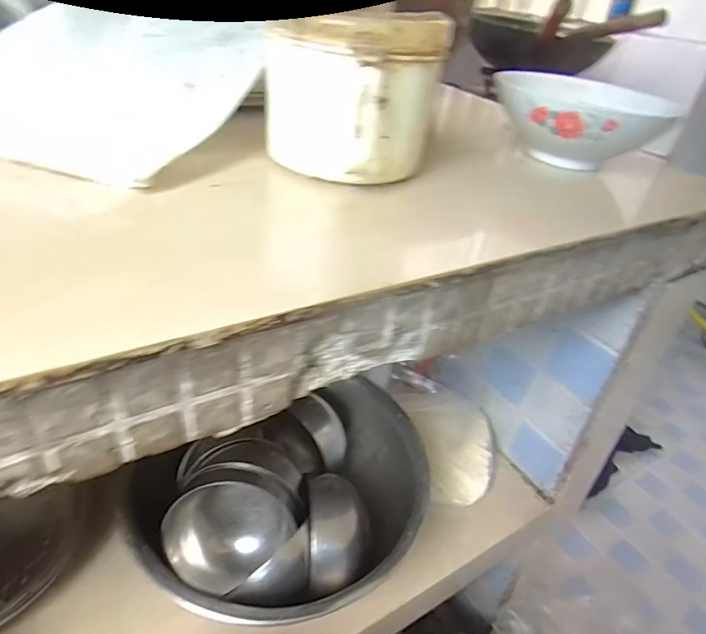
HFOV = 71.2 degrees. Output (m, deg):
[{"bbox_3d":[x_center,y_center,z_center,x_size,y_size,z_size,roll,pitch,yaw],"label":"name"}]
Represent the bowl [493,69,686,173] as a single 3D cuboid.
[{"bbox_3d":[0.189,-0.166,0.424,0.126,0.058,0.122,5,34,-4],"label":"bowl"}]

